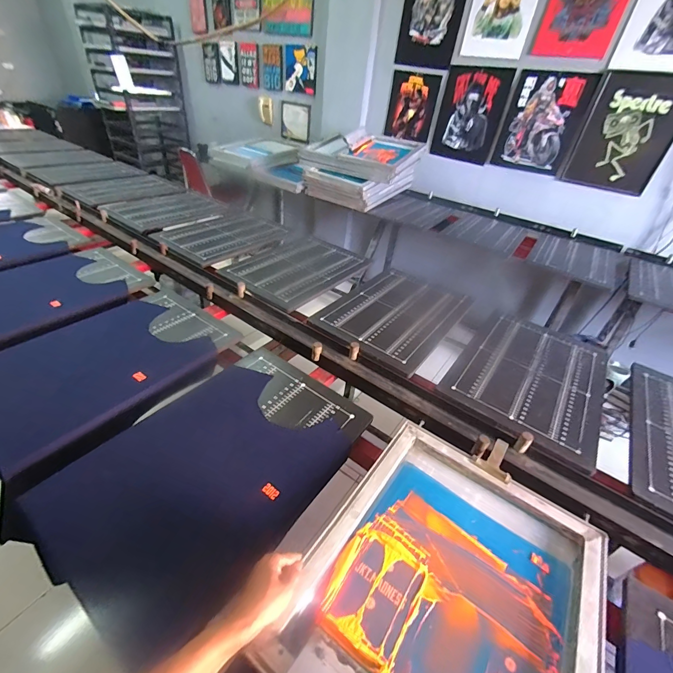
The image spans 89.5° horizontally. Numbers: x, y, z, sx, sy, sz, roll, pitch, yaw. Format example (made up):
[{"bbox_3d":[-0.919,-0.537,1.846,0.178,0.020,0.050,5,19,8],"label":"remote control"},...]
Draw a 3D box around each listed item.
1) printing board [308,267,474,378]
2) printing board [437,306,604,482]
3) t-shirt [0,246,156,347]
[{"bbox_3d":[0.231,-0.098,1.259,0.393,0.021,0.598,27,43,25],"label":"printing board"},{"bbox_3d":[0.609,0.106,1.059,0.397,0.019,0.606,28,43,26],"label":"printing board"},{"bbox_3d":[-0.975,-0.138,1.128,0.374,0.059,0.634,26,40,12],"label":"t-shirt"}]

